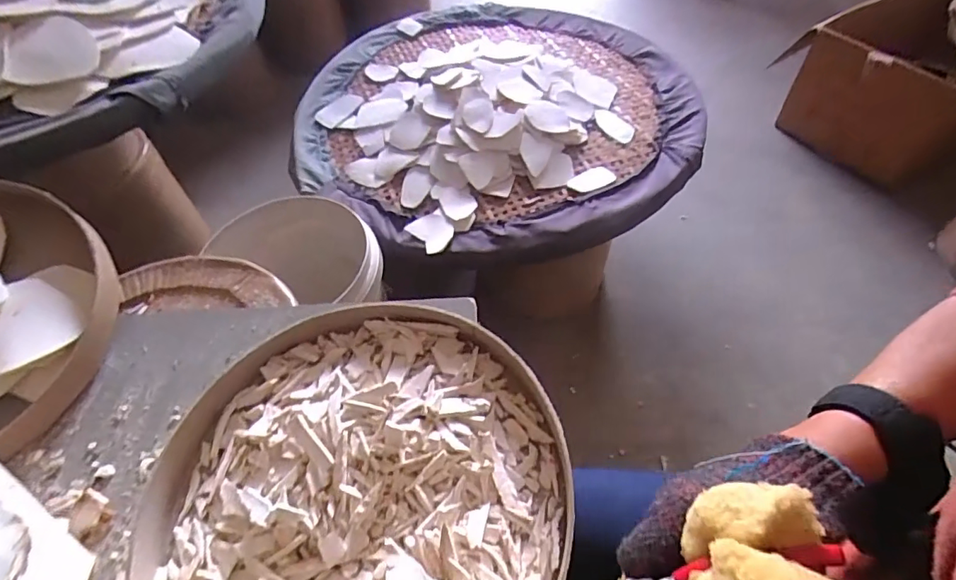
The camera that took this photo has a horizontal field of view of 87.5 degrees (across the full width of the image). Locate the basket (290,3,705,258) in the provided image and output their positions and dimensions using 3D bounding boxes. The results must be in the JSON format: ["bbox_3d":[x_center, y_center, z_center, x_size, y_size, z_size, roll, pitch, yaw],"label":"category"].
[{"bbox_3d":[0.021,-0.355,1.011,0.805,0.098,0.664,10,55,10],"label":"basket"}]

